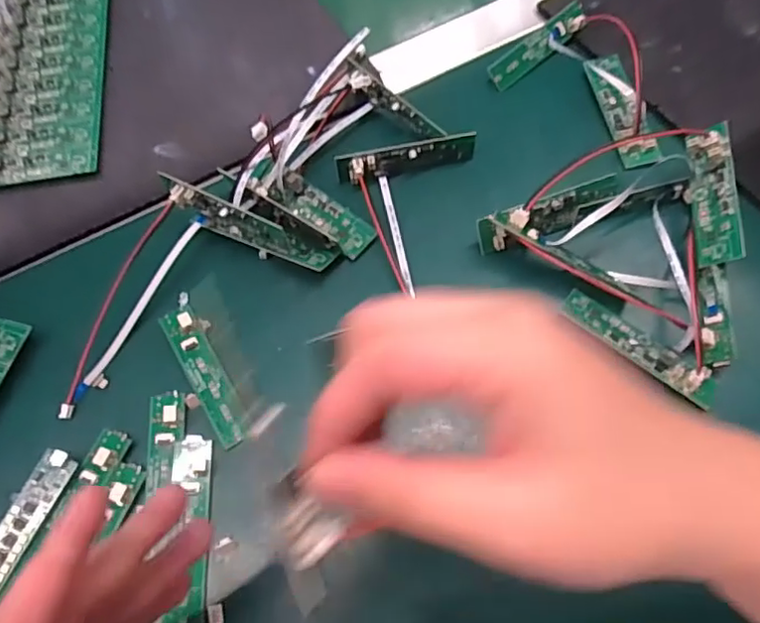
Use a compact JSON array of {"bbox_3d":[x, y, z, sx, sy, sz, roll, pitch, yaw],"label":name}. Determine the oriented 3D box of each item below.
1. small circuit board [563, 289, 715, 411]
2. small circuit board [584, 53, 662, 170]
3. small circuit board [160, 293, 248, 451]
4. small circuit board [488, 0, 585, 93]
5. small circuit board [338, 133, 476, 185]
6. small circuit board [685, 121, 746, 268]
[{"bbox_3d":[0.132,0.015,0.306,0.081,0.011,0.020,33,70,18],"label":"small circuit board"},{"bbox_3d":[0.150,-0.128,0.375,0.022,0.006,0.084,-11,64,-2],"label":"small circuit board"},{"bbox_3d":[-0.092,0.028,0.315,0.020,0.012,0.089,-29,66,-11],"label":"small circuit board"},{"bbox_3d":[0.104,-0.175,0.398,0.081,0.006,0.018,-39,77,-8],"label":"small circuit board"},{"bbox_3d":[0.016,-0.091,0.359,0.082,0.018,0.014,-17,64,-5],"label":"small circuit board"},{"bbox_3d":[0.176,-0.062,0.322,0.024,0.007,0.077,-15,64,44],"label":"small circuit board"}]

